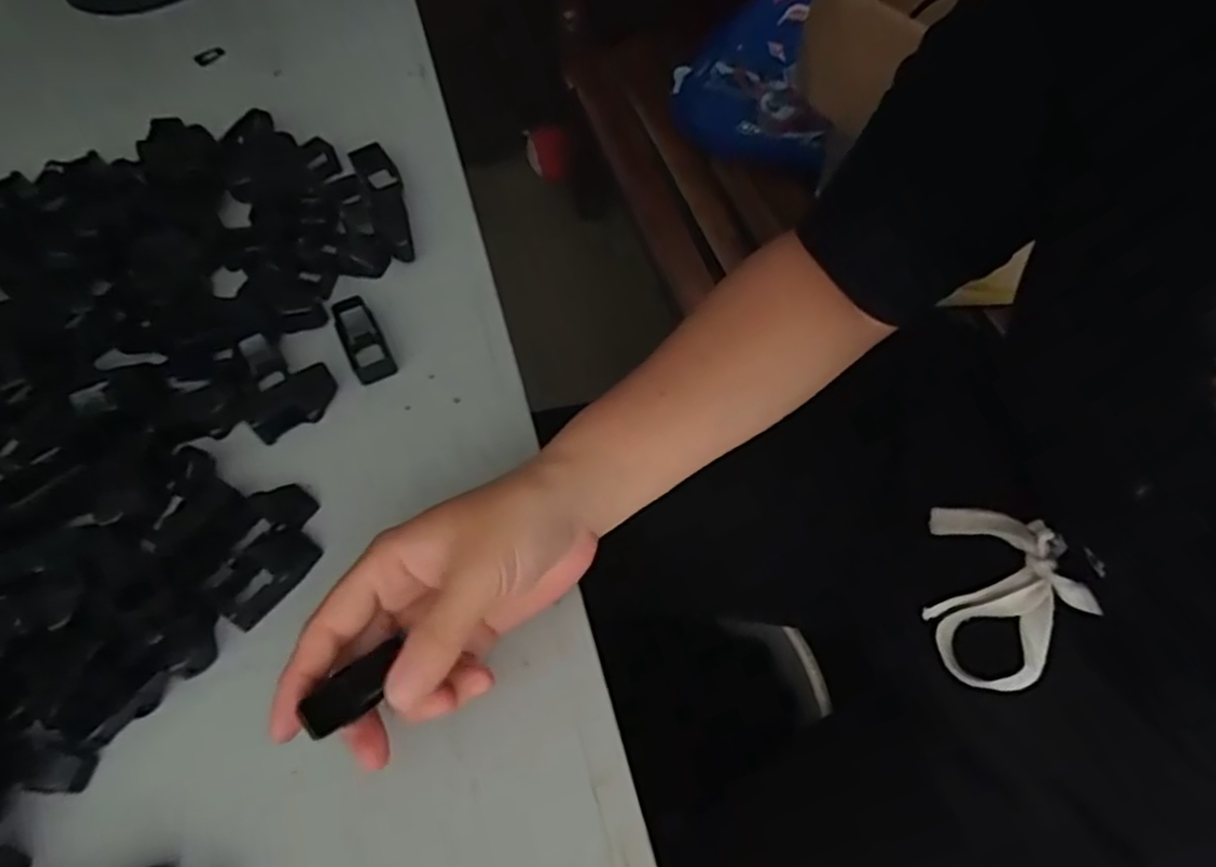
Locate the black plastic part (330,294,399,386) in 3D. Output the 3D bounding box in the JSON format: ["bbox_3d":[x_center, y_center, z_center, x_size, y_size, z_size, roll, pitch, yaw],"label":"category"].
[{"bbox_3d":[-0.138,-0.053,0.412,0.022,0.018,0.050,-25,62,-14],"label":"black plastic part"}]

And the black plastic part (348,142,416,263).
[{"bbox_3d":[-0.141,-0.150,0.471,0.025,0.015,0.103,-21,61,-12],"label":"black plastic part"}]

